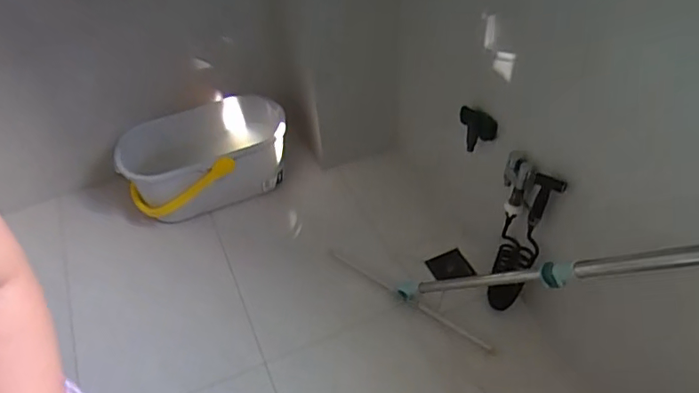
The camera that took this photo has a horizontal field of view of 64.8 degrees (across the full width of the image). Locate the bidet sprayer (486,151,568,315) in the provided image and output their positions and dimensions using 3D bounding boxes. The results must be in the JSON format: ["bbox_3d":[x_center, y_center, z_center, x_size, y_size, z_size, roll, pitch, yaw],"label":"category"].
[{"bbox_3d":[0.365,0.089,1.185,0.097,0.403,0.156,-1,47,5],"label":"bidet sprayer"}]

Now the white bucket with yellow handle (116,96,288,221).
[{"bbox_3d":[-0.408,-0.105,1.593,0.462,0.196,0.313,-8,47,-2],"label":"white bucket with yellow handle"}]

